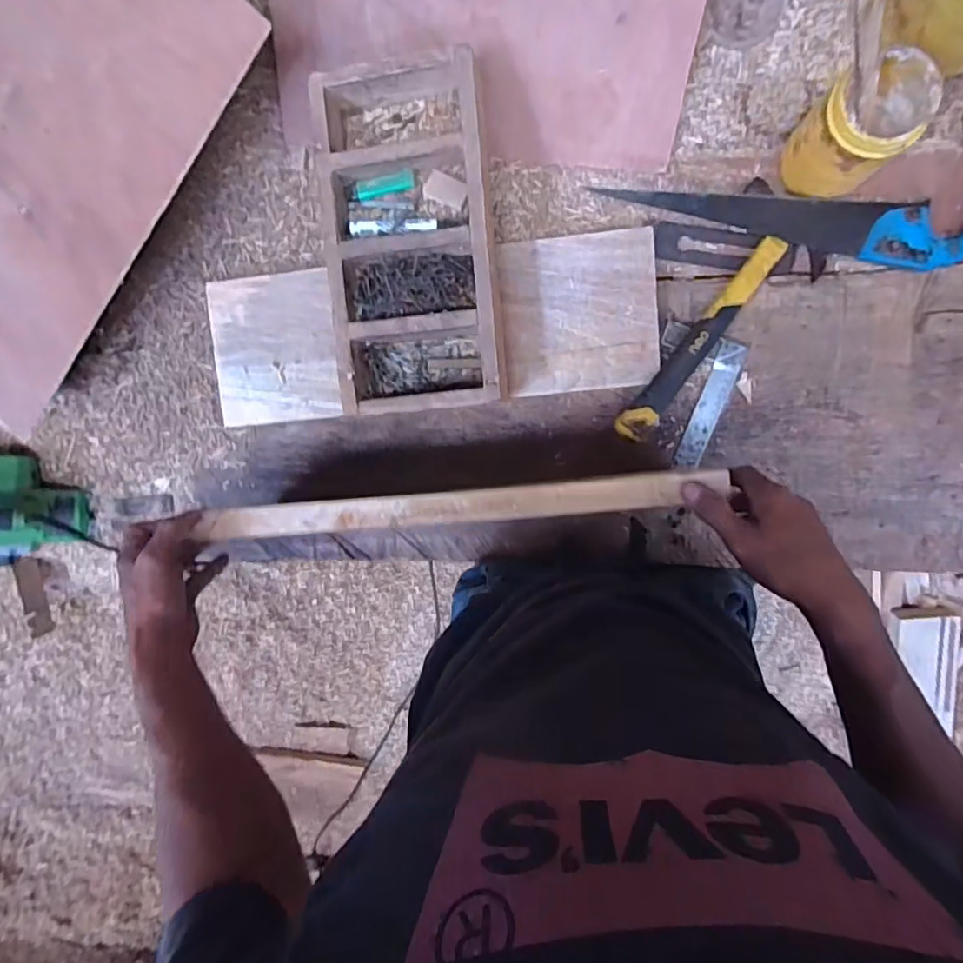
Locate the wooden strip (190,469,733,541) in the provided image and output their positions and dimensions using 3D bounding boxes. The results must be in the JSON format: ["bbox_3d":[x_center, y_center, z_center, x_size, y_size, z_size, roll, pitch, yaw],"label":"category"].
[{"bbox_3d":[-0.031,0.026,0.556,0.503,0.020,0.033,-5,93,8],"label":"wooden strip"}]

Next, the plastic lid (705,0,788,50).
[{"bbox_3d":[0.301,-0.547,0.650,0.086,0.019,0.090,0,93,8],"label":"plastic lid"}]

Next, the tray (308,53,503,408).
[{"bbox_3d":[-0.078,-0.264,0.654,0.182,0.086,0.362,-4,93,8],"label":"tray"}]

